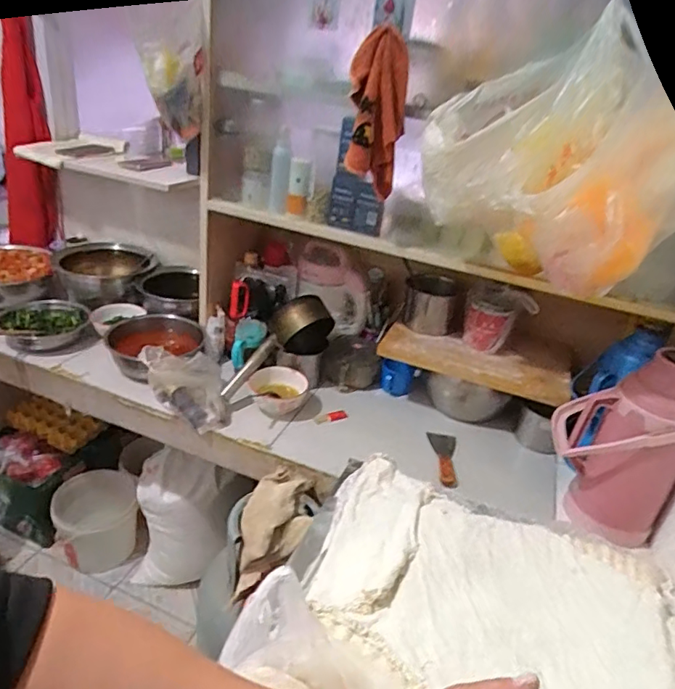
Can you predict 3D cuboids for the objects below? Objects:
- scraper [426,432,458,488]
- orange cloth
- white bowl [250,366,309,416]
[{"bbox_3d":[0.242,0.262,1.177,0.069,0.032,0.228,10,15,3],"label":"scraper"},{"bbox_3d":[0.074,-0.434,0.991,0.107,0.278,0.115,9,27,3],"label":"orange cloth"},{"bbox_3d":[-0.141,0.110,1.257,0.135,0.061,0.132,6,27,-3],"label":"white bowl"}]

